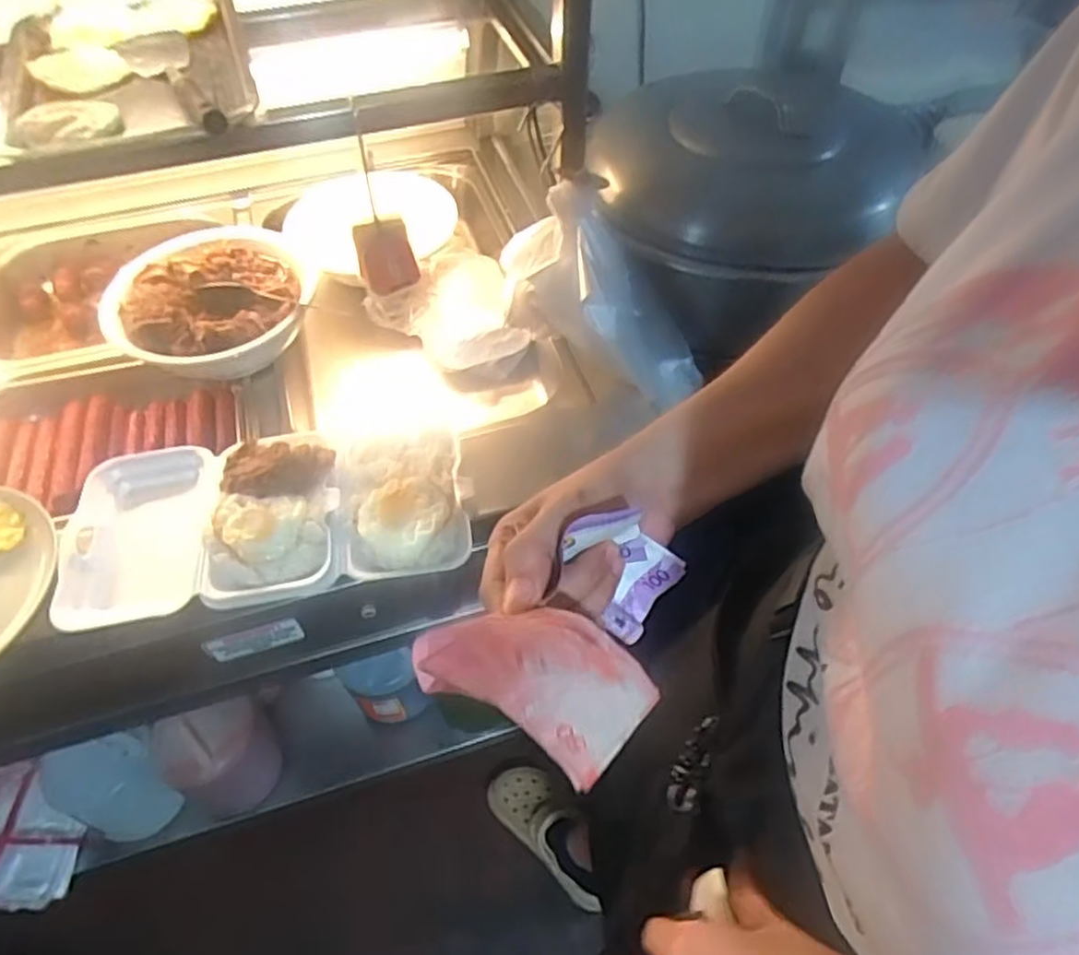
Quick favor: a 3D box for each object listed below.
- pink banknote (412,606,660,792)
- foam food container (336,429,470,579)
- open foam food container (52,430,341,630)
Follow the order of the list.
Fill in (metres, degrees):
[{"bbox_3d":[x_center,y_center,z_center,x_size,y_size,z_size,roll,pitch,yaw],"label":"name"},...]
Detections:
[{"bbox_3d":[0.003,0.078,0.286,0.078,0.041,0.070,48,36,16],"label":"pink banknote"},{"bbox_3d":[-0.125,0.016,0.667,0.114,0.041,0.158,-10,54,-7],"label":"foam food container"},{"bbox_3d":[-0.300,0.042,0.648,0.244,0.048,0.177,-7,53,-5],"label":"open foam food container"}]

